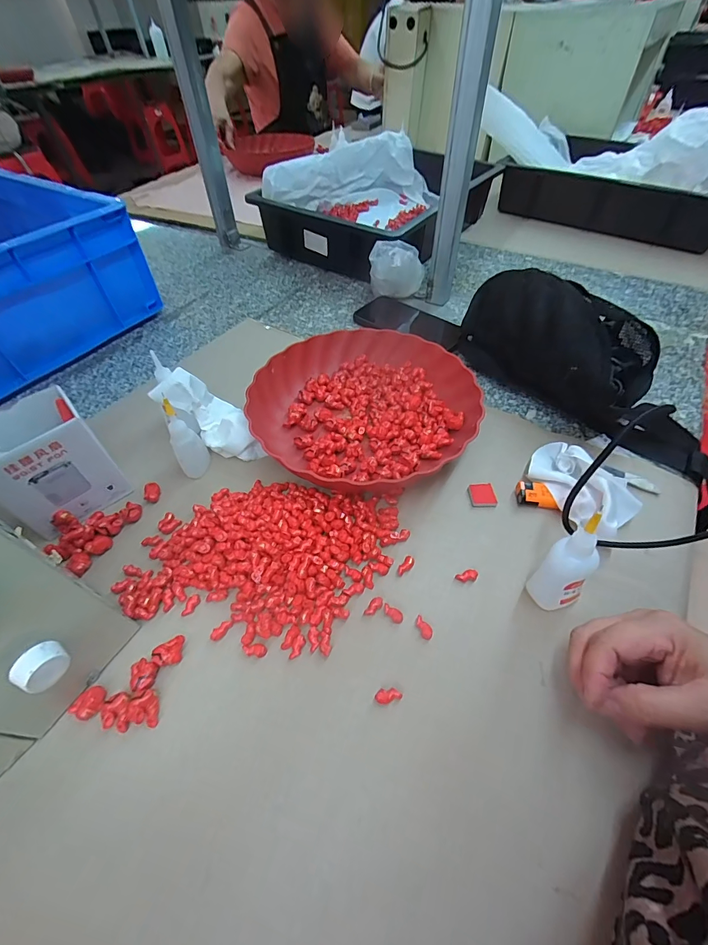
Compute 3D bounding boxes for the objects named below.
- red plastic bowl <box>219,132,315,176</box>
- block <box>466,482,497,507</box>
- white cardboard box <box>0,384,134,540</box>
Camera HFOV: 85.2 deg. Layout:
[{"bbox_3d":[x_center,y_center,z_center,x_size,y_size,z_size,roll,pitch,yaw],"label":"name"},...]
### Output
[{"bbox_3d":[-0.233,-0.924,1.109,0.224,0.059,0.221,0,50,0],"label":"red plastic bowl"},{"bbox_3d":[0.126,0.023,0.378,0.024,0.007,0.025,-5,50,-4],"label":"block"},{"bbox_3d":[-0.279,-0.008,0.353,0.086,0.095,0.071,-36,59,-26],"label":"white cardboard box"}]

